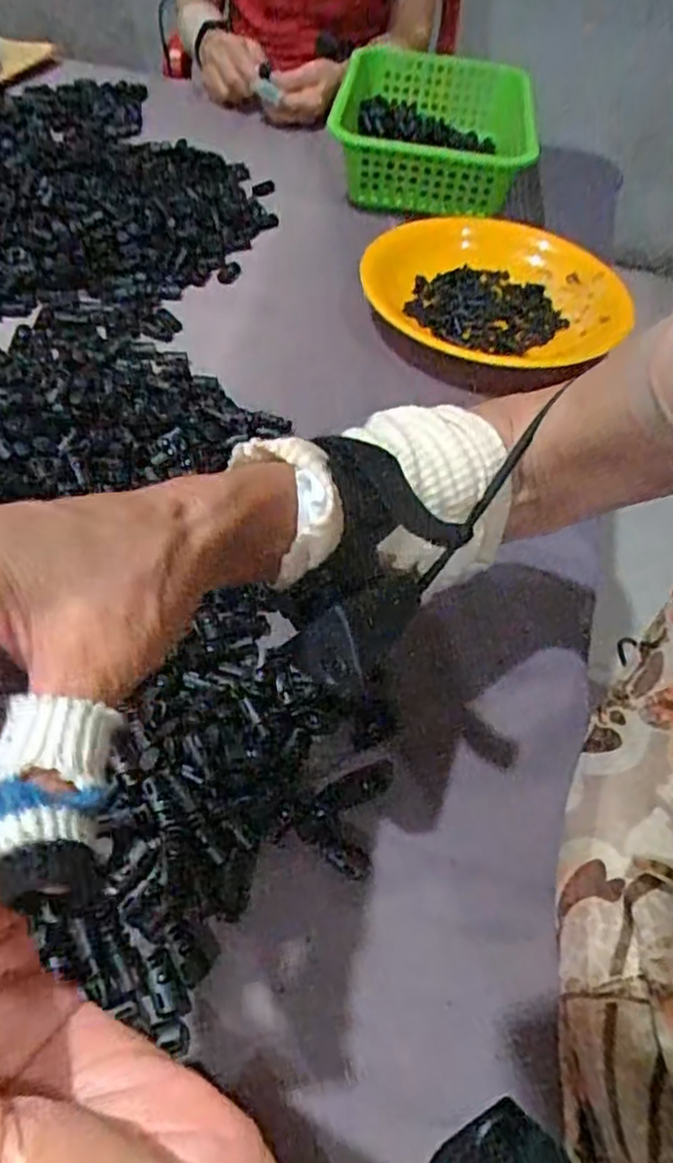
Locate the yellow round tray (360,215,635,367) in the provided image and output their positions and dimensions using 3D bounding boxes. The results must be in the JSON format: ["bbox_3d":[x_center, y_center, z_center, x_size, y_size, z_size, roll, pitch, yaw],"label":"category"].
[{"bbox_3d":[0.144,-0.271,0.674,0.234,0.039,0.242,-1,52,-7],"label":"yellow round tray"}]

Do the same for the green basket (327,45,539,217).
[{"bbox_3d":[0.116,-0.544,0.860,0.217,0.071,0.315,7,52,-1],"label":"green basket"}]

